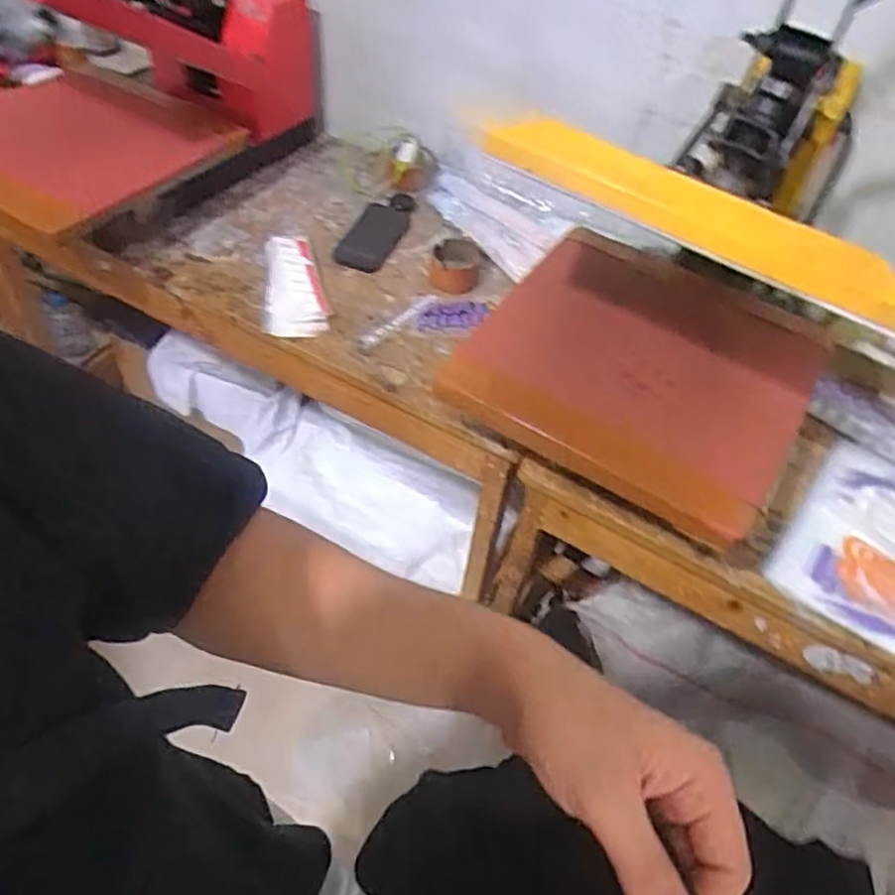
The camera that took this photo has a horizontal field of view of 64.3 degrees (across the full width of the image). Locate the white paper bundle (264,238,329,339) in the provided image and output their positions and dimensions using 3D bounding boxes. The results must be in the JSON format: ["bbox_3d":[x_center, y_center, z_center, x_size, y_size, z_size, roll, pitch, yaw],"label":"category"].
[{"bbox_3d":[-0.235,-0.245,1.058,0.089,0.034,0.197,-9,52,-13],"label":"white paper bundle"}]

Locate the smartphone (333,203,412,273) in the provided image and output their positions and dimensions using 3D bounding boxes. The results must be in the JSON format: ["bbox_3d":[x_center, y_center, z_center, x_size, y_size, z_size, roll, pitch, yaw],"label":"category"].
[{"bbox_3d":[-0.124,-0.345,1.172,0.090,0.014,0.170,15,49,8],"label":"smartphone"}]

